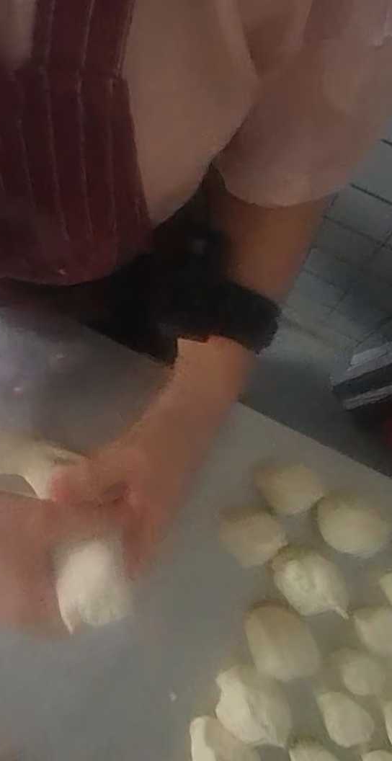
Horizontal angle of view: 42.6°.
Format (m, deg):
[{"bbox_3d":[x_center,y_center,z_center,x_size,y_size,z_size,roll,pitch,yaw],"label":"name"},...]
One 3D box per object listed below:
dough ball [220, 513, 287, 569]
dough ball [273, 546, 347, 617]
[{"bbox_3d":[0.043,0.122,0.396,0.041,0.039,0.040,0,77,1],"label":"dough ball"},{"bbox_3d":[0.089,0.159,0.395,0.055,0.040,0.042,44,82,10],"label":"dough ball"}]

